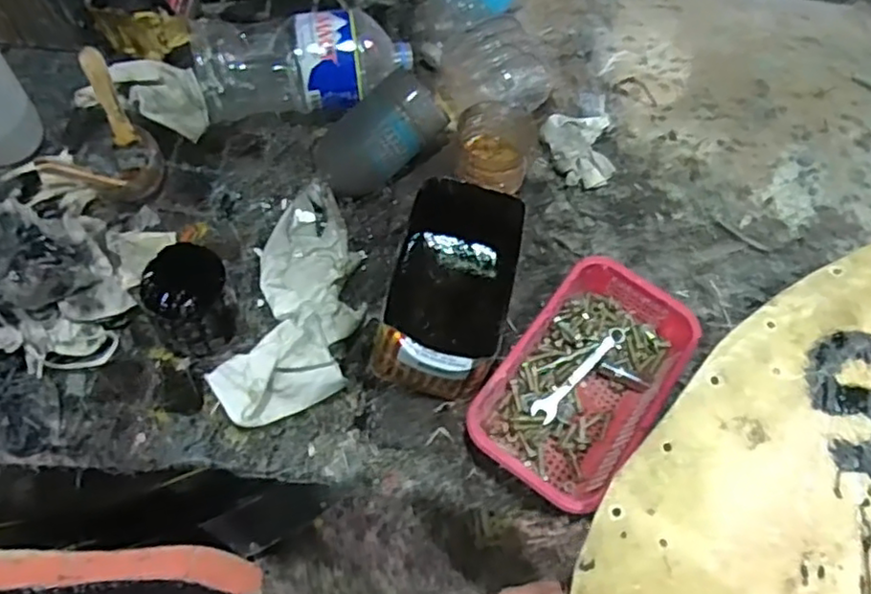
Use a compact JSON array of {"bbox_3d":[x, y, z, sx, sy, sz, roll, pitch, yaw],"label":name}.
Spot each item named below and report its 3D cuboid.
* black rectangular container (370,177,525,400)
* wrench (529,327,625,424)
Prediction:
[{"bbox_3d":[0.013,-0.009,0.600,0.106,0.082,0.181,12,67,2],"label":"black rectangular container"},{"bbox_3d":[0.134,0.068,0.608,0.021,0.008,0.122,42,71,13],"label":"wrench"}]

